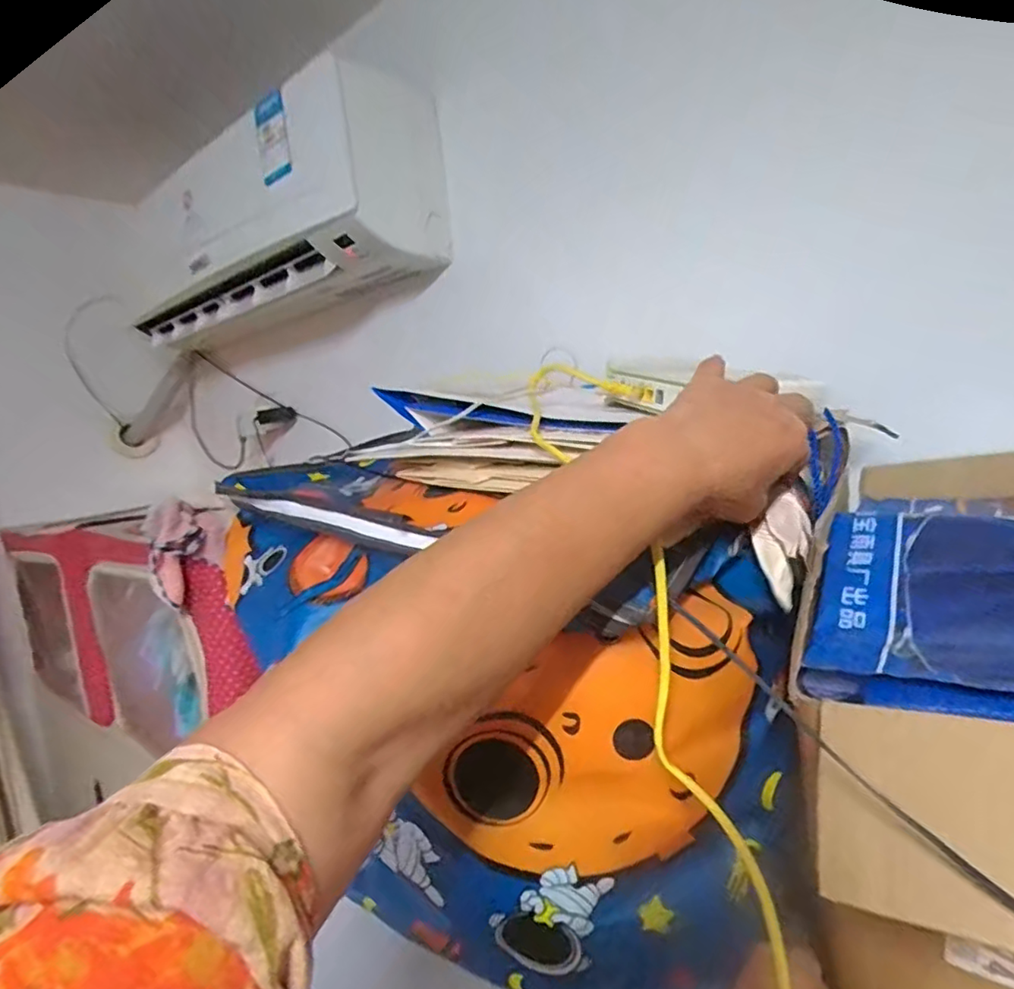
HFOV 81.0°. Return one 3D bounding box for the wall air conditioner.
[{"bbox_3d":[-0.436,-0.443,1.065,0.728,0.257,0.207,-3,8,38],"label":"wall air conditioner"}]

